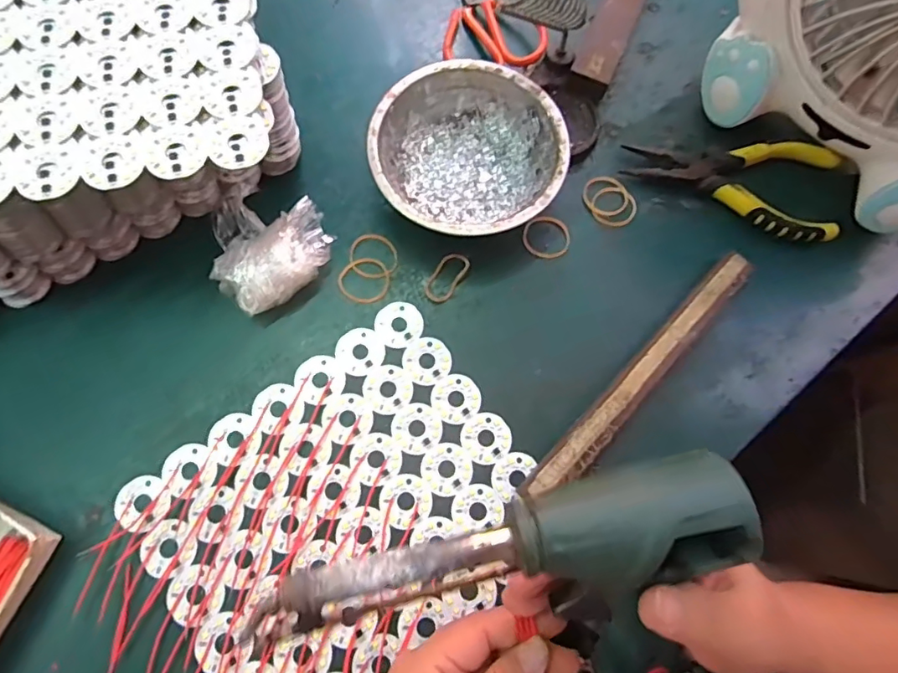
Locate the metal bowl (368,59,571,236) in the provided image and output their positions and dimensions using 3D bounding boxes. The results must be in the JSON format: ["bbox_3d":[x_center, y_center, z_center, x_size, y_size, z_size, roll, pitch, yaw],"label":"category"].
[{"bbox_3d":[0.013,-0.120,0.350,0.123,0.041,0.123,1,74,-2],"label":"metal bowl"}]

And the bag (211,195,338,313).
[{"bbox_3d":[-0.118,-0.061,0.335,0.075,0.034,0.080,-31,78,-11],"label":"bag"}]

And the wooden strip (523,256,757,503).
[{"bbox_3d":[0.122,0.024,0.325,0.023,0.016,0.206,42,77,9],"label":"wooden strip"}]

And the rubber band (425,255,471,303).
[{"bbox_3d":[-0.002,-0.040,0.348,0.020,0.004,0.037,33,75,7],"label":"rubber band"}]

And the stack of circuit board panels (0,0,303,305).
[{"bbox_3d":[-0.219,-0.168,0.329,0.220,0.104,0.243,-15,75,-7],"label":"stack of circuit board panels"}]

